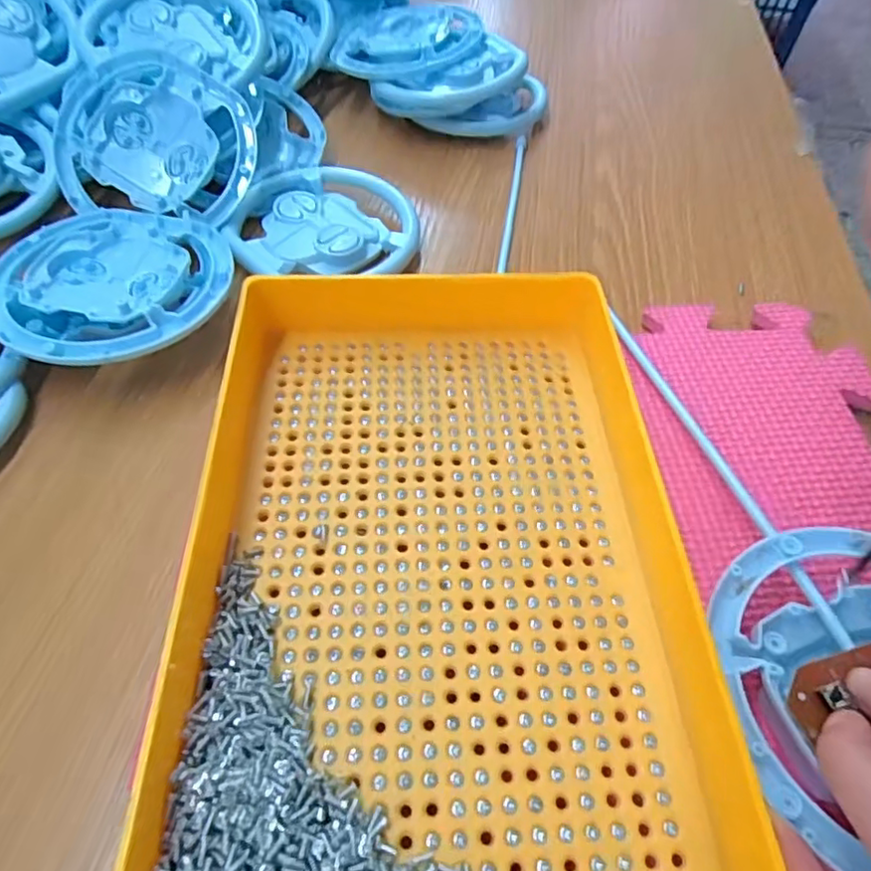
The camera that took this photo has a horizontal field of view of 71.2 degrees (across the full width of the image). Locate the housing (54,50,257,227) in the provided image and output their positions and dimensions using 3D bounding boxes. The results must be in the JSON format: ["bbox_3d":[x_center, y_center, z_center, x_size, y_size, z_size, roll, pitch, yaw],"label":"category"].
[{"bbox_3d":[-0.149,-0.159,0.332,0.103,0.025,0.087,6,87,0],"label":"housing"}]

